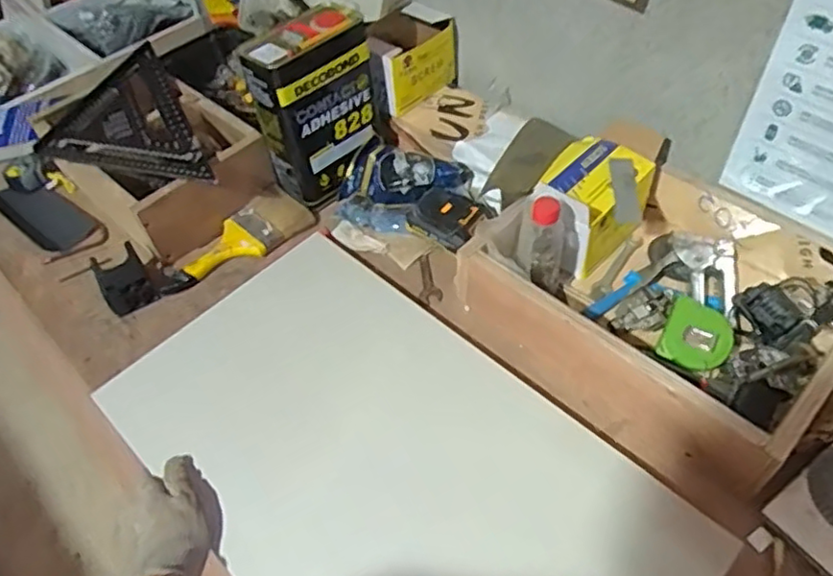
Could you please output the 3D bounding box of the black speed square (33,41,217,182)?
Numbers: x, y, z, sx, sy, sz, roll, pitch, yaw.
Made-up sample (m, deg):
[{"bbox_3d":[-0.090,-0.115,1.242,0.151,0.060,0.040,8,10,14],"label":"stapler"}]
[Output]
[{"bbox_3d":[-0.473,-0.249,0.997,0.217,0.034,0.430,-25,53,-15],"label":"black speed square"}]

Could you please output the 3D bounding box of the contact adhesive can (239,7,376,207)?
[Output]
[{"bbox_3d":[-0.146,-0.262,0.955,0.178,0.238,0.119,-28,54,-17],"label":"contact adhesive can"}]

